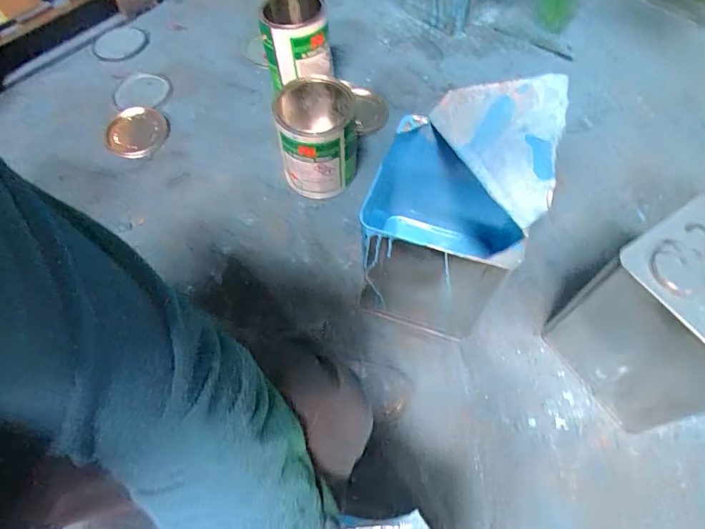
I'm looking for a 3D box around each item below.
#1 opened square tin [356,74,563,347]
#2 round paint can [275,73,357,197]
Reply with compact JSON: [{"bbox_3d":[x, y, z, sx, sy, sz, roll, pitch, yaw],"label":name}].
[{"bbox_3d":[0.154,-0.078,0.768,0.269,0.411,0.263,8,62,7],"label":"opened square tin"},{"bbox_3d":[-0.074,-0.271,0.982,0.158,0.206,0.174,-6,62,0],"label":"round paint can"}]

